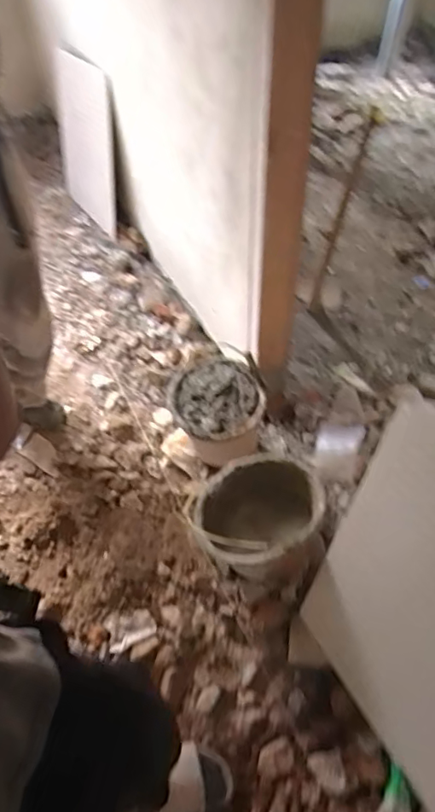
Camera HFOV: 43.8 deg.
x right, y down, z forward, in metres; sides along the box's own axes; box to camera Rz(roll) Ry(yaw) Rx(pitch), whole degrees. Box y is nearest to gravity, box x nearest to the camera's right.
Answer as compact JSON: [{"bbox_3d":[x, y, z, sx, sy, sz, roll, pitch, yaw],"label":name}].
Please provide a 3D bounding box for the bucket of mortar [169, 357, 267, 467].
[{"bbox_3d":[0.000,0.032,1.505,0.246,0.218,0.293,-9,49,-6],"label":"bucket of mortar"}]

